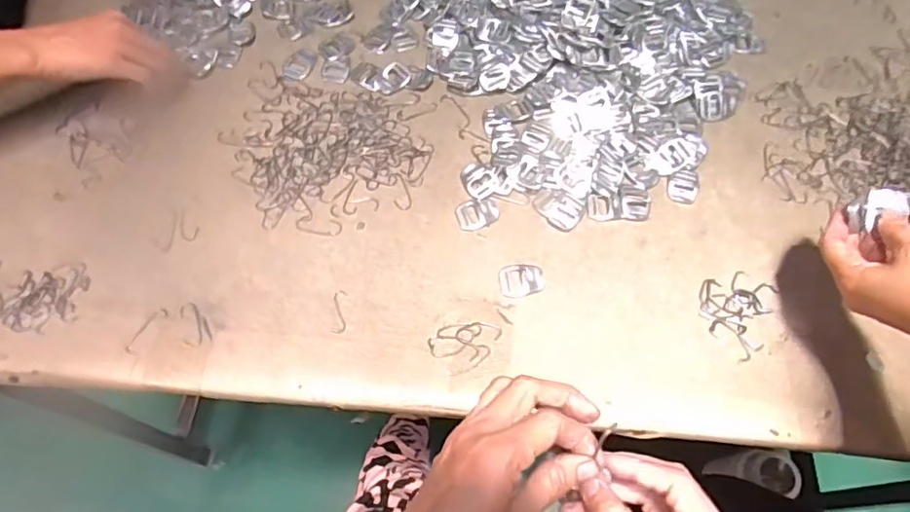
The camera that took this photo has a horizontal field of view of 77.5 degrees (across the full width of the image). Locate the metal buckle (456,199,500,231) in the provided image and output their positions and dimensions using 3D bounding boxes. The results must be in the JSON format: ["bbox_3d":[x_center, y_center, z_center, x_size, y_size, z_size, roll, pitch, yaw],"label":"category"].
[{"bbox_3d":[0.022,-0.039,0.527,0.039,0.004,0.028,-14,63,-8],"label":"metal buckle"}]

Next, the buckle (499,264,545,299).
[{"bbox_3d":[0.059,0.021,0.502,0.038,0.005,0.032,-3,62,-2],"label":"buckle"}]

